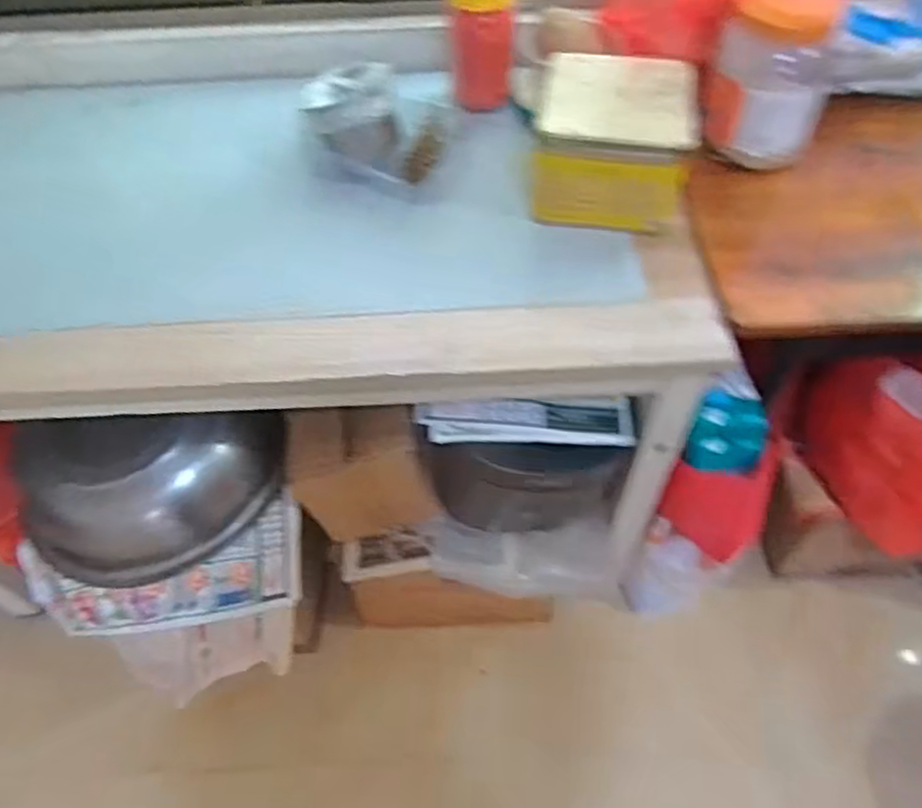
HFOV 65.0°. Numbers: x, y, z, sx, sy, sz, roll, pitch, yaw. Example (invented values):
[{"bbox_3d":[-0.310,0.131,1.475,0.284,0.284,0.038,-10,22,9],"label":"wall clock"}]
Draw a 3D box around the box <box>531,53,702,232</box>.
[{"bbox_3d":[0.193,-0.335,0.904,0.183,0.132,0.181,8,56,9],"label":"box"}]

